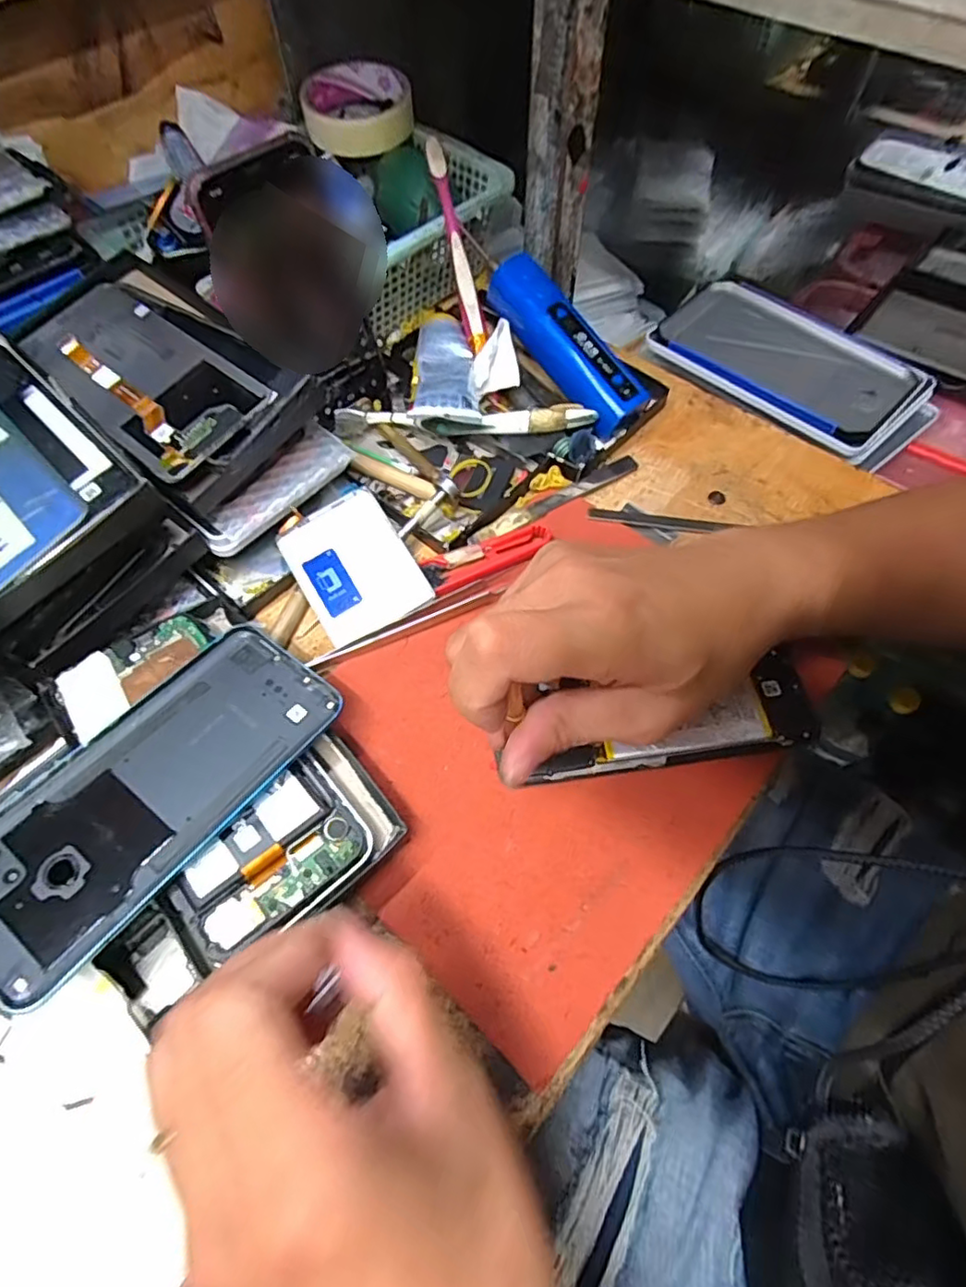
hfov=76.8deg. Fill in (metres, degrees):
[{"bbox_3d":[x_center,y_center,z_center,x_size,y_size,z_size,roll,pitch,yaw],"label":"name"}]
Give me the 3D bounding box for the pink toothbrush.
[{"bbox_3d":[-0.018,-0.274,0.422,0.013,0.012,0.139,-14,96,-7],"label":"pink toothbrush"}]

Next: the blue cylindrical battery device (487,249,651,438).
[{"bbox_3d":[0.054,-0.199,0.408,0.029,0.034,0.130,-38,85,-19],"label":"blue cylindrical battery device"}]

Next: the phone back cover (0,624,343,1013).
[{"bbox_3d":[-0.143,0.061,0.264,0.075,0.004,0.164,34,60,14],"label":"phone back cover"}]

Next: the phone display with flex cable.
[{"bbox_3d":[-0.190,-0.150,0.337,0.157,0.011,0.073,38,68,19],"label":"phone display with flex cable"}]

